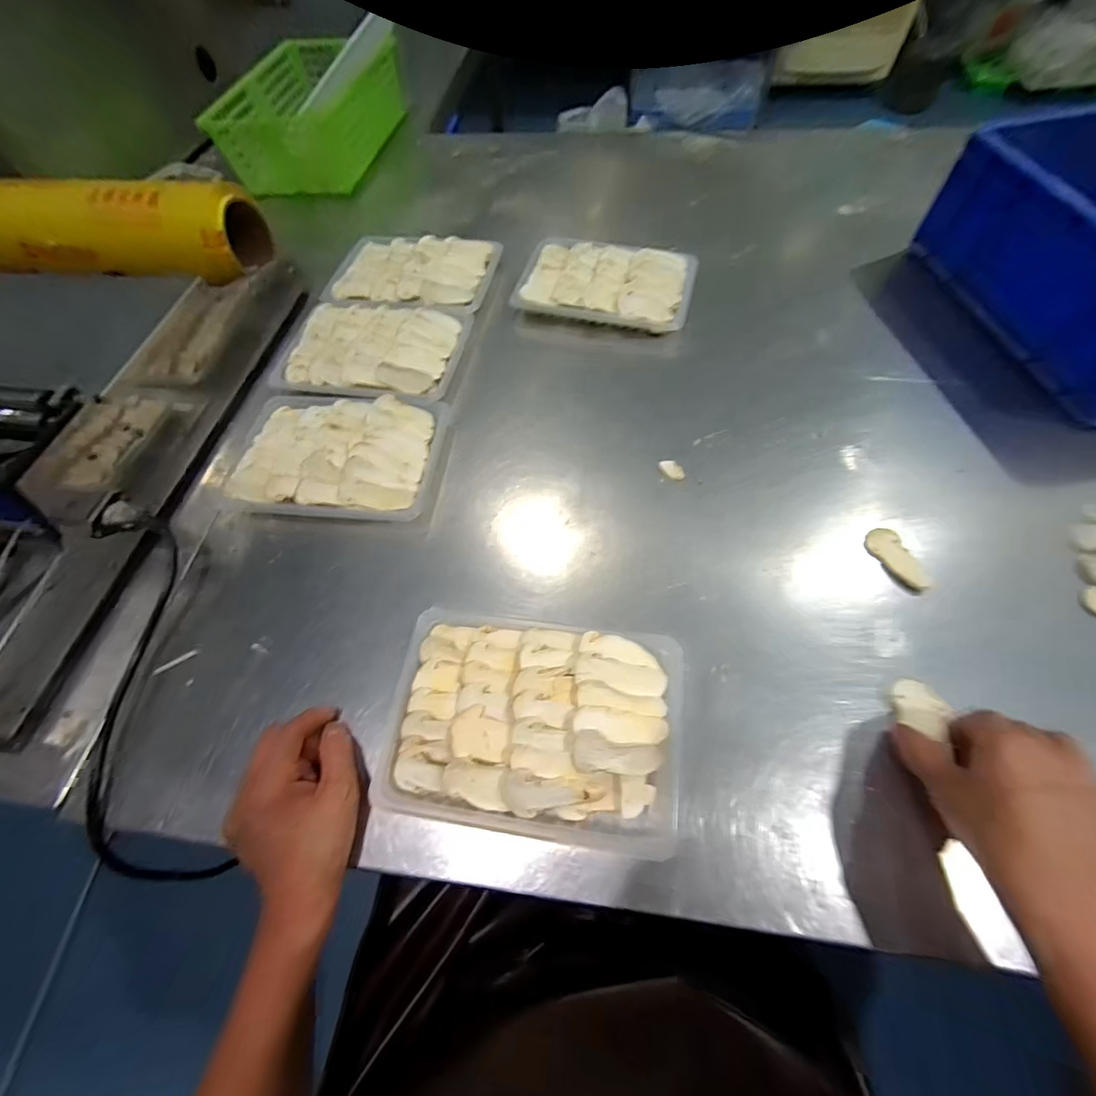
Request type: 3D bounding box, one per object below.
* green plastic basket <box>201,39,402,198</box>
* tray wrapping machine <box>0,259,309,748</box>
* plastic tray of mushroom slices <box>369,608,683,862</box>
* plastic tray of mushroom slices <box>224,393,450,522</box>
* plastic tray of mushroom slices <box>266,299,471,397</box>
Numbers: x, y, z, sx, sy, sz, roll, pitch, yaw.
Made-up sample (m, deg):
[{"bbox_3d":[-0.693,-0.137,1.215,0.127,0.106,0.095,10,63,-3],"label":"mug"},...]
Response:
[{"bbox_3d":[-0.397,-0.756,0.790,0.219,0.097,0.368,9,65,10],"label":"green plastic basket"},{"bbox_3d":[-0.649,-0.142,0.468,0.564,0.149,0.549,5,64,8],"label":"tray wrapping machine"},{"bbox_3d":[-0.008,0.128,0.342,0.211,0.036,0.146,5,64,8],"label":"plastic tray of mushroom slices"},{"bbox_3d":[-0.213,-0.099,0.463,0.203,0.027,0.144,3,64,7],"label":"plastic tray of mushroom slices"},{"bbox_3d":[-0.205,-0.236,0.528,0.215,0.021,0.143,5,64,8],"label":"plastic tray of mushroom slices"}]

